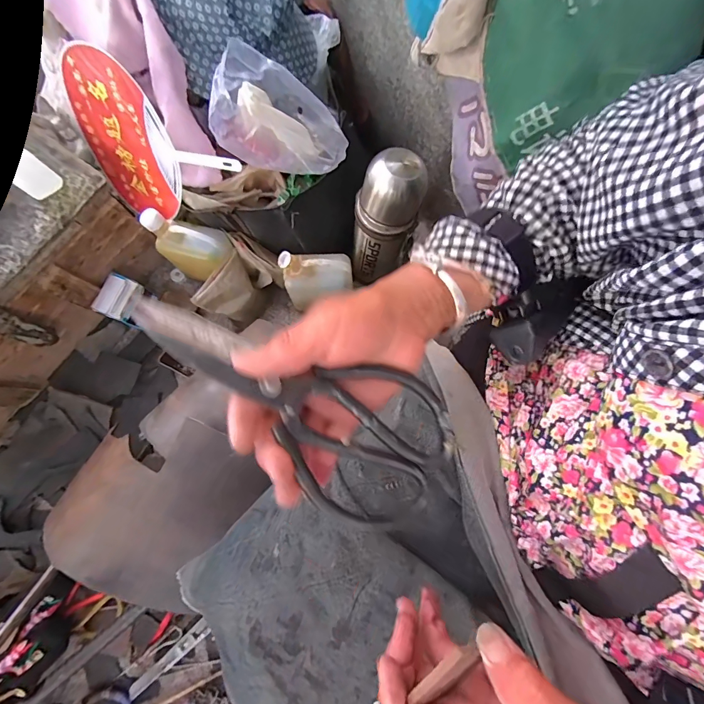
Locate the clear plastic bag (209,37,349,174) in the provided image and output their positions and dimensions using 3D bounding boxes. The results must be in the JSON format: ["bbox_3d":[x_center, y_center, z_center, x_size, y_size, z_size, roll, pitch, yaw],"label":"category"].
[{"bbox_3d":[-0.094,-0.319,0.494,0.165,0.108,0.115,18,78,3],"label":"clear plastic bag"}]

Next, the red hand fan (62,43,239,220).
[{"bbox_3d":[-0.284,-0.281,0.523,0.295,0.214,0.012,26,52,11],"label":"red hand fan"}]

